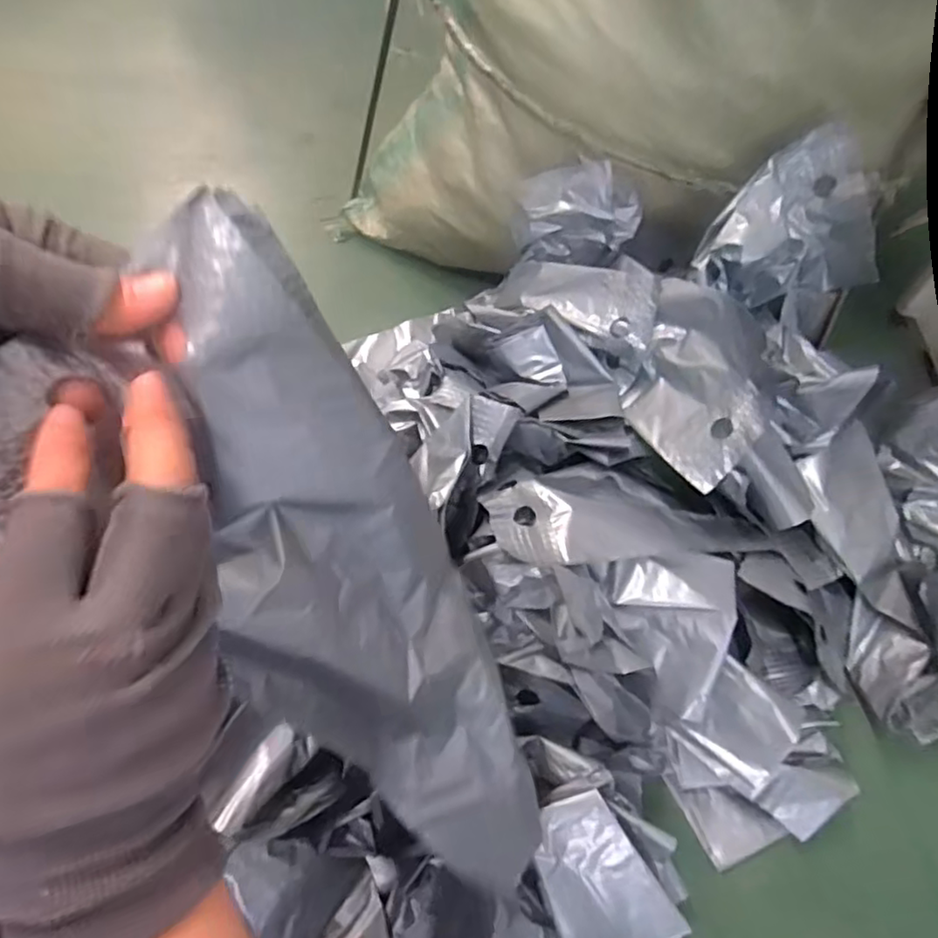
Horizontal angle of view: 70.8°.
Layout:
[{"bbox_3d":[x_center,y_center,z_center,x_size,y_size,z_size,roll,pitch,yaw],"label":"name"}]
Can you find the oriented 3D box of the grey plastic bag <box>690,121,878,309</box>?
[{"bbox_3d":[0.281,-0.212,0.576,0.148,0.148,0.050,6,18,1],"label":"grey plastic bag"}]

